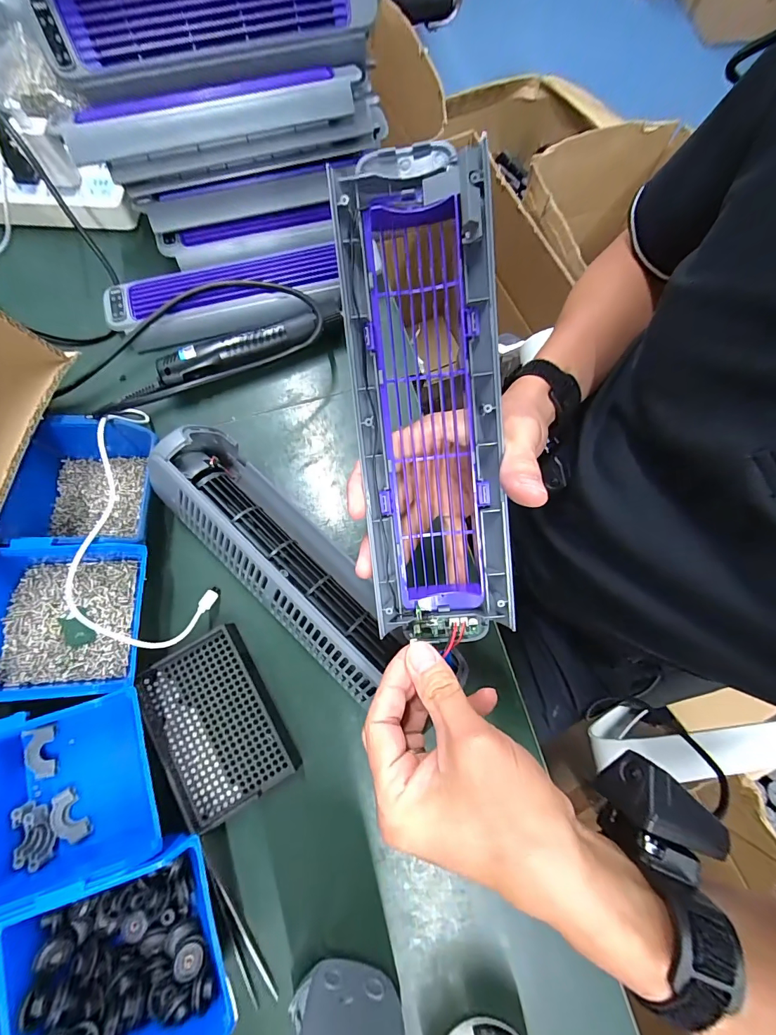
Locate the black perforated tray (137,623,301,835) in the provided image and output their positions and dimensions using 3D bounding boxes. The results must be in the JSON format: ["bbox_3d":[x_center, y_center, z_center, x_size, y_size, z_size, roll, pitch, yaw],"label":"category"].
[{"bbox_3d":[-0.145,0.171,0.335,0.091,0.014,0.133,-30,77,-9],"label":"black perforated tray"}]

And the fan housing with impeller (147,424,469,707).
[{"bbox_3d":[-0.079,0.044,0.340,0.297,0.080,0.085,42,78,10],"label":"fan housing with impeller"}]

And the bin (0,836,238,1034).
[{"bbox_3d":[-0.187,0.309,0.276,0.139,0.063,0.110,-19,76,-6],"label":"bin"}]

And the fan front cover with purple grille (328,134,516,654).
[{"bbox_3d":[0.024,-0.059,0.238,0.085,0.029,0.295,-7,100,-3],"label":"fan front cover with purple grille"}]

